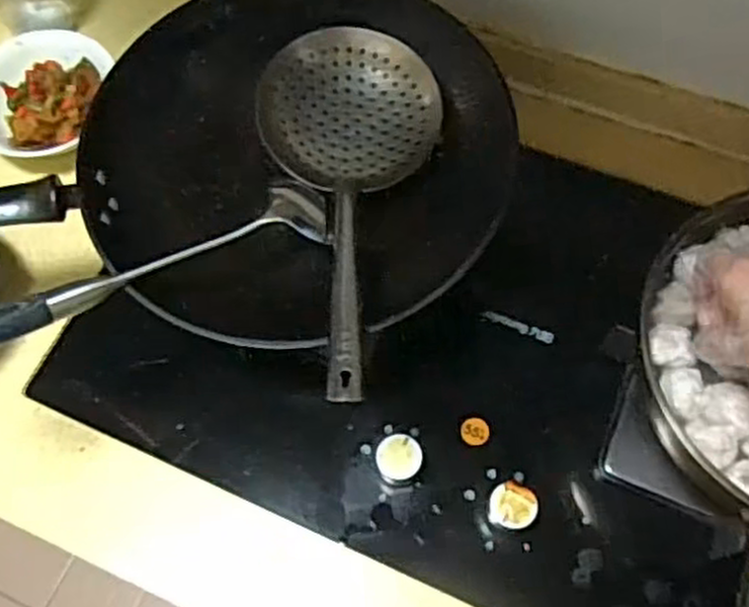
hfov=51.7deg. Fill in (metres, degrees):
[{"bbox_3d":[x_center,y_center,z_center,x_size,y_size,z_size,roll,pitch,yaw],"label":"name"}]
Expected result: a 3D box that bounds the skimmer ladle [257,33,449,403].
[{"bbox_3d":[-0.018,-0.072,0.577,0.147,0.086,0.349,-2,51,0],"label":"skimmer ladle"}]

